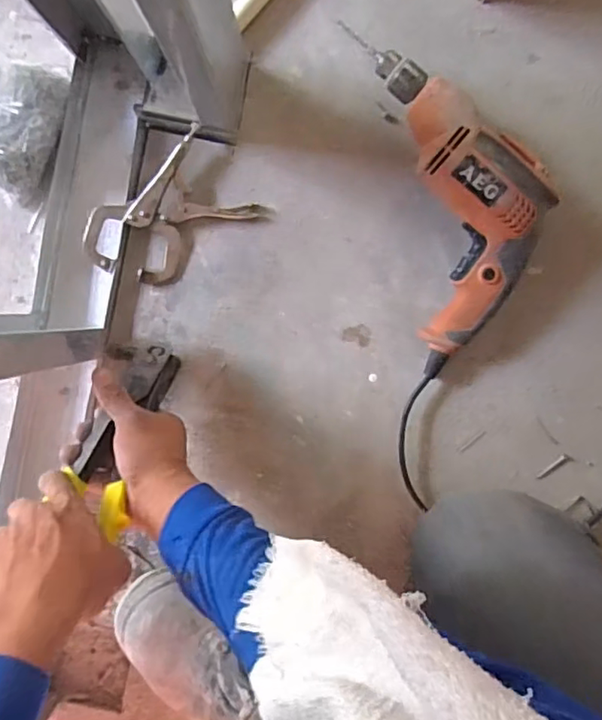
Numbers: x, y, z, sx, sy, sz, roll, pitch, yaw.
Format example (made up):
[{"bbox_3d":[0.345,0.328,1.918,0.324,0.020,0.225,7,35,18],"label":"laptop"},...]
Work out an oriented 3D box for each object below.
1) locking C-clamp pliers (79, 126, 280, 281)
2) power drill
[{"bbox_3d":[-0.130,-0.138,0.584,0.162,0.016,0.106,-39,94,3],"label":"locking C-clamp pliers"},{"bbox_3d":[0.159,-0.159,0.565,0.145,0.060,0.325,-15,95,1],"label":"power drill"}]

